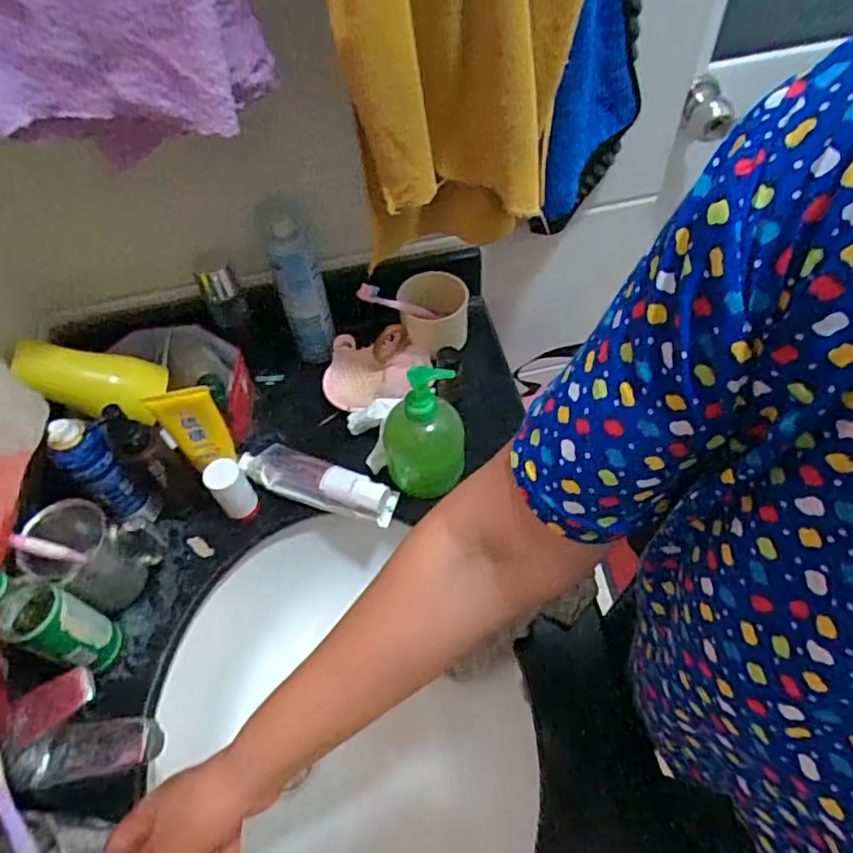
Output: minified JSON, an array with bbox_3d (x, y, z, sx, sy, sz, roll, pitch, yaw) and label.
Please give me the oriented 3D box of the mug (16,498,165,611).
[{"bbox_3d":[-0.312,0.125,0.578,0.085,0.096,0.081,14,56,13],"label":"mug"}]

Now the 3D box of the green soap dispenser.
[{"bbox_3d":[-0.003,0.000,0.608,0.083,0.153,0.069,-11,55,-4],"label":"green soap dispenser"}]

